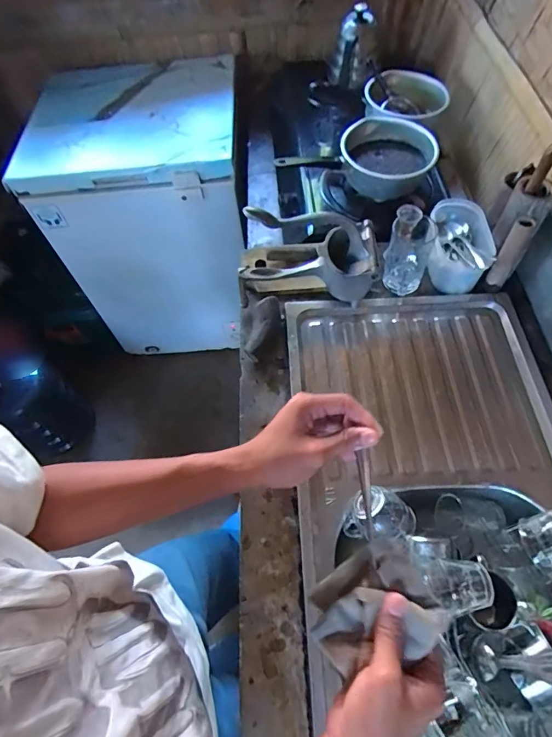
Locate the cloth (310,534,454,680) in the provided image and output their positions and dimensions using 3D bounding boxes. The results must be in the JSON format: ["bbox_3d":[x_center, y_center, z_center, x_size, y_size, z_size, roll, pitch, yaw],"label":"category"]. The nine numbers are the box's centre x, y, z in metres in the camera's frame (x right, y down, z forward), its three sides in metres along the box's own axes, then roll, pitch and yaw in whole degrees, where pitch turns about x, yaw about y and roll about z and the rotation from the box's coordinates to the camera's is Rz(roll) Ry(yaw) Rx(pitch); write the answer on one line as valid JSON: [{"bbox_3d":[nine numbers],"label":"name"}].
[{"bbox_3d":[0.082,0.208,0.368,0.102,0.044,0.083,-24,61,-10],"label":"cloth"}]

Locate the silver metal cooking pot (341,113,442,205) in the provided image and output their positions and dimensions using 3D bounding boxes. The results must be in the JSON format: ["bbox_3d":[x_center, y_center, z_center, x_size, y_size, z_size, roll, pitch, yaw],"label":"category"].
[{"bbox_3d":[0.238,-0.454,0.926,0.181,0.108,0.170,-2,60,3],"label":"silver metal cooking pot"}]

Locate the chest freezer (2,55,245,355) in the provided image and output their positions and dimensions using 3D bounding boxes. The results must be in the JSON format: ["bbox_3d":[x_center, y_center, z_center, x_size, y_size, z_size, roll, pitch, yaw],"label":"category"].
[{"bbox_3d":[-0.400,-0.509,1.503,0.588,0.790,0.518,-5,60,1],"label":"chest freezer"}]

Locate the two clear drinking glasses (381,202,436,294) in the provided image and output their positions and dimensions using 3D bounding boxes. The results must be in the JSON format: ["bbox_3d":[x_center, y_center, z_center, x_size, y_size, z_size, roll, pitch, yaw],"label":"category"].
[{"bbox_3d":[0.234,-0.207,0.759,0.073,0.108,0.112,19,63,14],"label":"two clear drinking glasses"}]

